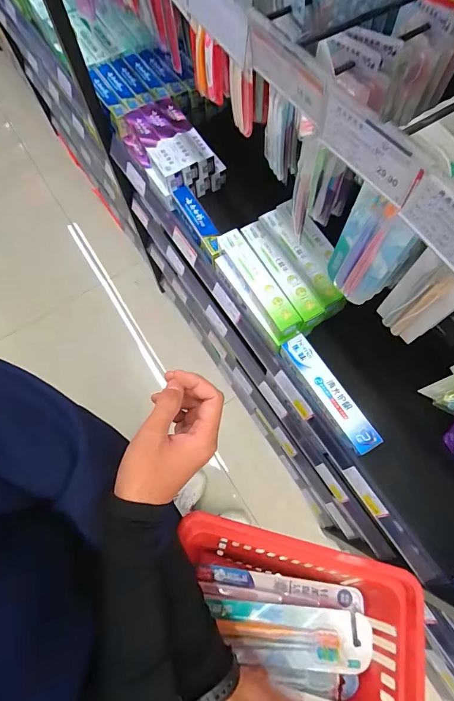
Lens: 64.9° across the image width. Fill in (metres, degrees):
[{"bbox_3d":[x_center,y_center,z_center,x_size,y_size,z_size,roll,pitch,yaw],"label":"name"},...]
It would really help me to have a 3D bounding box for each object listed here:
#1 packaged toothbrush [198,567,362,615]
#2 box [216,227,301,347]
[{"bbox_3d":[0.070,0.325,0.477,0.216,0.020,0.038,9,30,2],"label":"packaged toothbrush"},{"bbox_3d":[0.053,-0.120,0.670,0.050,0.060,0.226,-29,71,-9],"label":"box"}]

